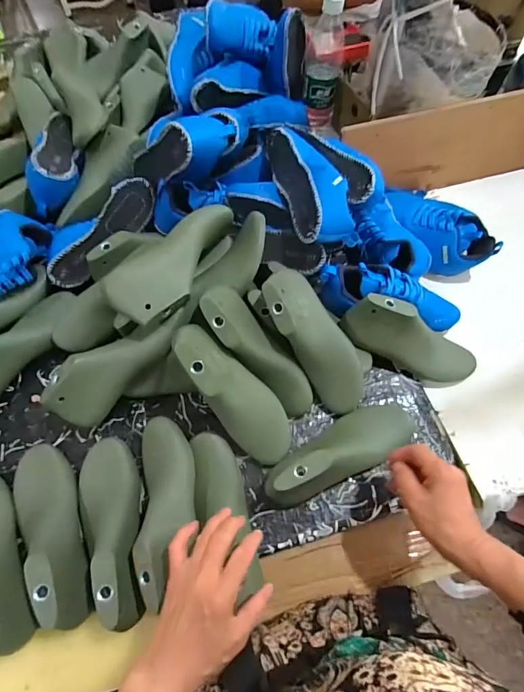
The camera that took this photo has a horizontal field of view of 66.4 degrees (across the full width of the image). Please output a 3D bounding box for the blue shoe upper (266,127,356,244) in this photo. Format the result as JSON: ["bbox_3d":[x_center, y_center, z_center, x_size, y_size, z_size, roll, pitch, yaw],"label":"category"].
[{"bbox_3d":[0.069,-0.247,0.581,0.085,0.058,0.224,-14,66,-8],"label":"blue shoe upper"}]

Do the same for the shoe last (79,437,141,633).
[{"bbox_3d":[-0.175,0.208,0.464,0.065,0.063,0.205,-15,51,-8],"label":"shoe last"}]

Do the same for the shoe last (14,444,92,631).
[{"bbox_3d":[-0.241,0.207,0.462,0.086,0.059,0.210,-26,53,-13],"label":"shoe last"}]

